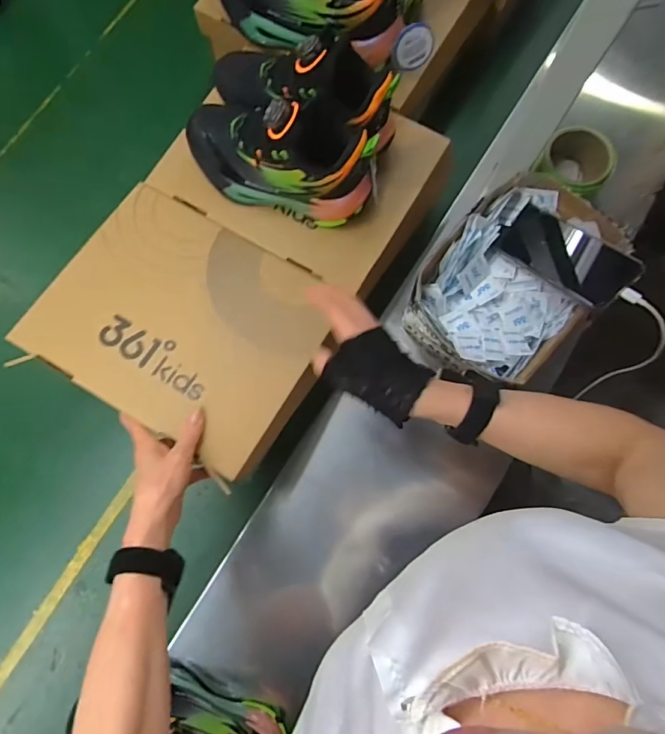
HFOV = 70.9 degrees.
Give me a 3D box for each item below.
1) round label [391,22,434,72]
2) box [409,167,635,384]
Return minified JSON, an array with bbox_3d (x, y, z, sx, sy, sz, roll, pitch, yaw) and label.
[{"bbox_3d":[0.095,-0.377,0.552,0.048,0.048,0.006,-2,52,-3],"label":"round label"},{"bbox_3d":[0.218,-0.102,0.581,0.243,0.125,0.185,-41,81,-6],"label":"box"}]

